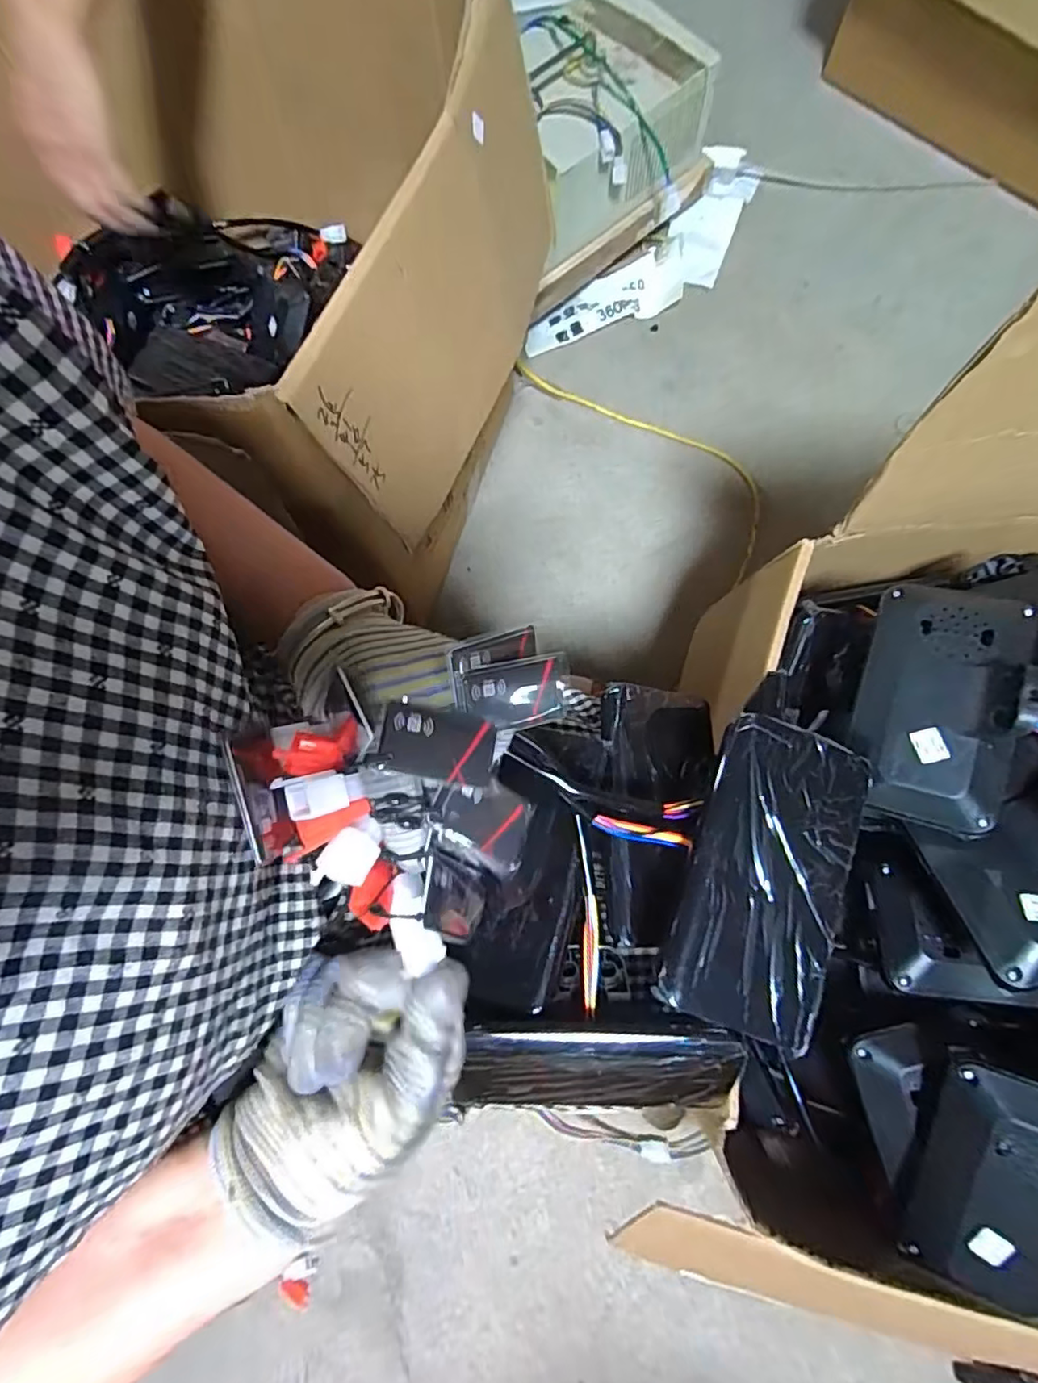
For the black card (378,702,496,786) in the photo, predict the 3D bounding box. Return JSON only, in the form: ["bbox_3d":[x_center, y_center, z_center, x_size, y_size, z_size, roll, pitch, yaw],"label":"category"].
[{"bbox_3d":[-0.034,0.023,0.261,0.048,0.005,0.029,12,73,-21],"label":"black card"}]

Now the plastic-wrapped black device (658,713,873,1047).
[{"bbox_3d":[0.136,0.099,0.326,0.089,0.021,0.161,18,80,3],"label":"plastic-wrapped black device"}]

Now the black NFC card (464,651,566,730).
[{"bbox_3d":[-0.001,0.002,0.285,0.051,0.005,0.034,-14,112,-22],"label":"black NFC card"}]

